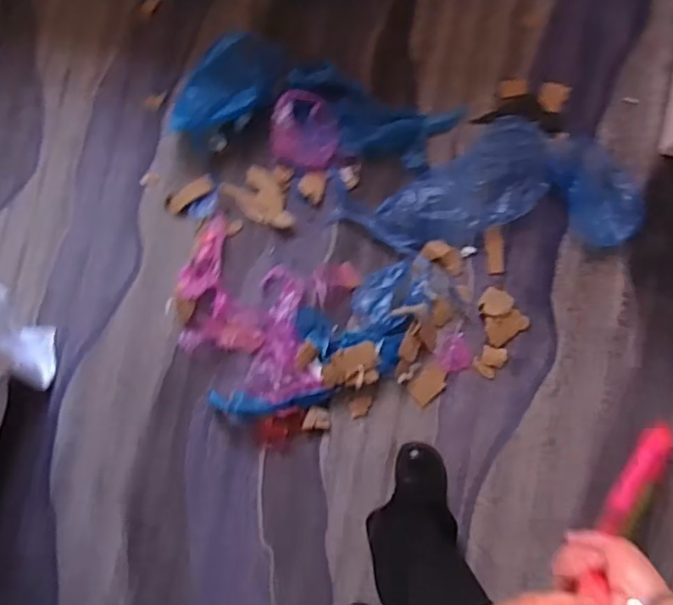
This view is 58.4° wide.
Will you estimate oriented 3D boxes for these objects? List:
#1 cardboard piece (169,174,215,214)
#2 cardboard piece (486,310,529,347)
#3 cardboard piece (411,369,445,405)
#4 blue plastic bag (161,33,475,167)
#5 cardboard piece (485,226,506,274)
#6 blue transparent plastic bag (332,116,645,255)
[{"bbox_3d":[-0.316,-0.236,1.311,0.111,0.007,0.039,-35,83,3],"label":"cardboard piece"},{"bbox_3d":[0.346,0.050,1.216,0.084,0.008,0.061,-18,84,5],"label":"cardboard piece"},{"bbox_3d":[0.190,0.170,1.238,0.048,0.006,0.075,44,92,8],"label":"cardboard piece"},{"bbox_3d":[-0.044,-0.413,1.246,0.577,0.106,0.209,8,87,7],"label":"blue plastic bag"},{"bbox_3d":[0.328,-0.107,1.238,0.038,0.009,0.096,-5,86,7],"label":"cardboard piece"},{"bbox_3d":[0.296,-0.245,1.224,0.598,0.046,0.260,-2,86,7],"label":"blue transparent plastic bag"}]

